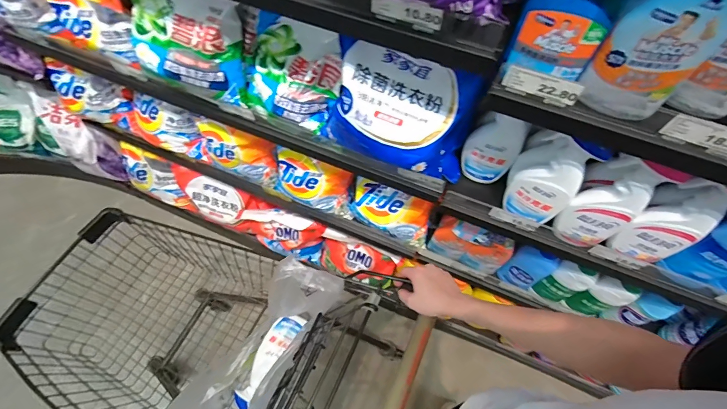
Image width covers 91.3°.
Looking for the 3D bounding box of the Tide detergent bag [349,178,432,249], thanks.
[{"bbox_3d":[0.063,0.020,0.933,0.227,0.142,0.077,24,63,12],"label":"Tide detergent bag"}]

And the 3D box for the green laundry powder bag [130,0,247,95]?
[{"bbox_3d":[-0.353,-0.314,0.705,0.221,0.185,0.111,18,62,9],"label":"green laundry powder bag"}]

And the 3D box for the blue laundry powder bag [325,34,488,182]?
[{"bbox_3d":[0.061,-0.153,0.635,0.269,0.211,0.124,11,62,5],"label":"blue laundry powder bag"}]

